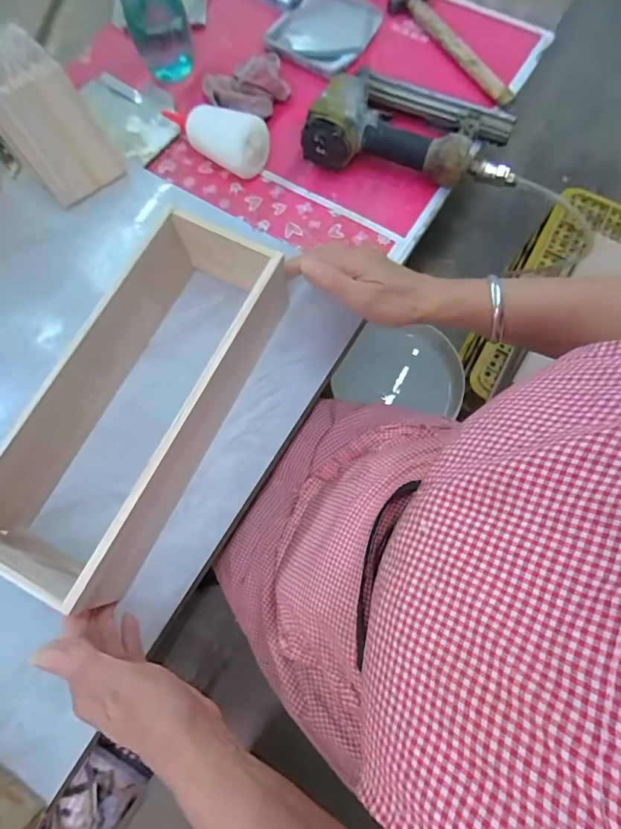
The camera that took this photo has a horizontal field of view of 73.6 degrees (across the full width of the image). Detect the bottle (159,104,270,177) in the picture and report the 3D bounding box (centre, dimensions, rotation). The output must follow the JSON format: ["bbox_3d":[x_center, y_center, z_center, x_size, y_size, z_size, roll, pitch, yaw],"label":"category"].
[{"bbox_3d":[-0.127,-0.351,0.514,0.159,0.059,0.052,28,76,8],"label":"bottle"}]

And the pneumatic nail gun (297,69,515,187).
[{"bbox_3d":[0.126,-0.351,0.504,0.241,0.070,0.137,15,74,5],"label":"pneumatic nail gun"}]

